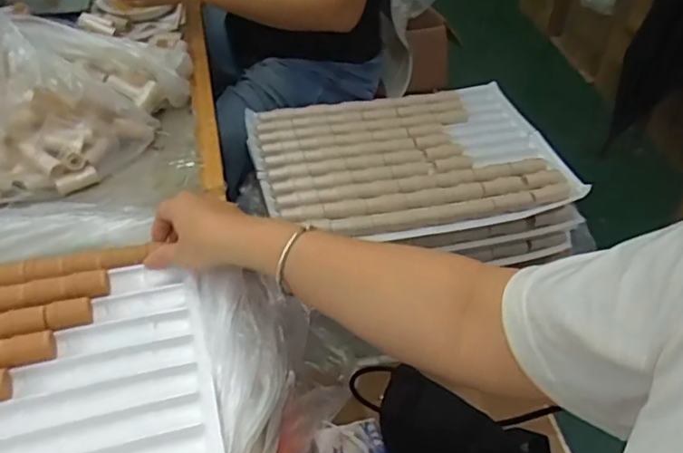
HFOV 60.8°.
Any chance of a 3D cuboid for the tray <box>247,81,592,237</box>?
[{"bbox_3d":[0.098,-0.111,0.886,0.439,0.024,0.304,-8,44,-10],"label":"tray"}]

